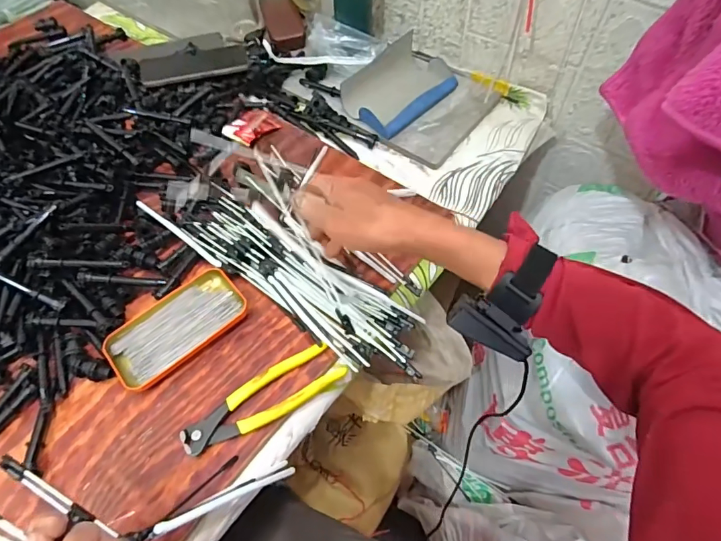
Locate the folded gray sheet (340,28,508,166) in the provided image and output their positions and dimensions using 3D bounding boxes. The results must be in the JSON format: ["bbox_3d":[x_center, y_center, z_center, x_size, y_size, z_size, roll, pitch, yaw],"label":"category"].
[{"bbox_3d":[0.094,-0.269,0.668,0.181,0.049,0.188,33,65,20],"label":"folded gray sheet"}]

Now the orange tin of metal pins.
[{"bbox_3d":[-0.200,0.061,0.487,0.146,0.017,0.079,-40,65,-20],"label":"orange tin of metal pins"}]

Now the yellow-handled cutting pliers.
[{"bbox_3d":[-0.097,0.128,0.446,0.164,0.017,0.046,-26,61,-14],"label":"yellow-handled cutting pliers"}]

